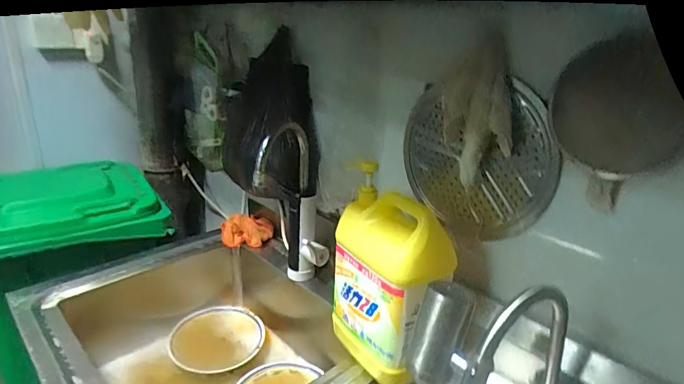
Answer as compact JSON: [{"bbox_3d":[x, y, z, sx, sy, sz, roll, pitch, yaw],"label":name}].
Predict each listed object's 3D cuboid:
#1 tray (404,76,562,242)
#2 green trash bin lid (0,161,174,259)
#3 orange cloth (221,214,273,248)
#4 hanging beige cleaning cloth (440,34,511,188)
[{"bbox_3d":[0.204,-0.045,0.681,0.033,0.268,0.240,-25,72,-42],"label":"tray"},{"bbox_3d":[-0.710,0.029,1.043,0.492,0.091,0.368,-10,25,-31],"label":"green trash bin lid"},{"bbox_3d":[-0.240,0.101,1.108,0.119,0.066,0.082,10,22,16],"label":"orange cloth"},{"bbox_3d":[0.199,-0.115,0.635,0.099,0.208,0.049,5,21,5],"label":"hanging beige cleaning cloth"}]

